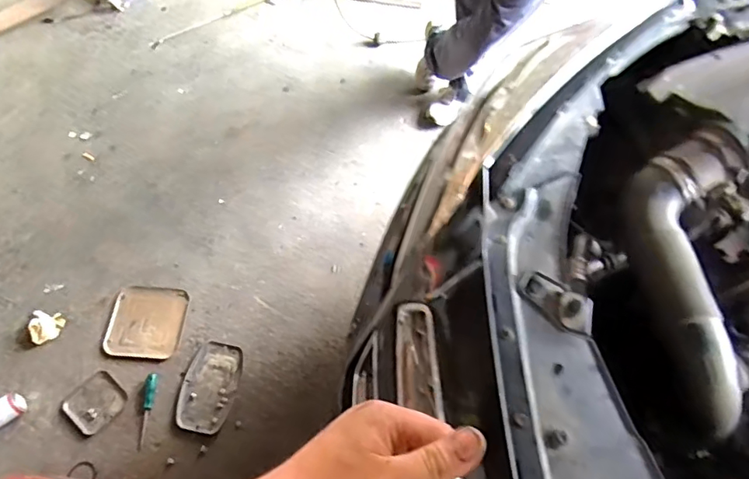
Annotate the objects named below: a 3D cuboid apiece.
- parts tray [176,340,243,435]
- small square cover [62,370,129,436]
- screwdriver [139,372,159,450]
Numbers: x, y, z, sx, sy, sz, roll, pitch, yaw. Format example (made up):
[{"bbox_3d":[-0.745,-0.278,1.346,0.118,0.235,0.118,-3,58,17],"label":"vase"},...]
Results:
[{"bbox_3d":[-0.457,0.406,1.468,0.146,0.022,0.245,12,63,3],"label":"parts tray"},{"bbox_3d":[-0.760,0.442,1.436,0.142,0.025,0.139,37,67,15],"label":"small square cover"},{"bbox_3d":[-0.623,0.464,1.436,0.029,0.022,0.194,4,62,0],"label":"screwdriver"}]

